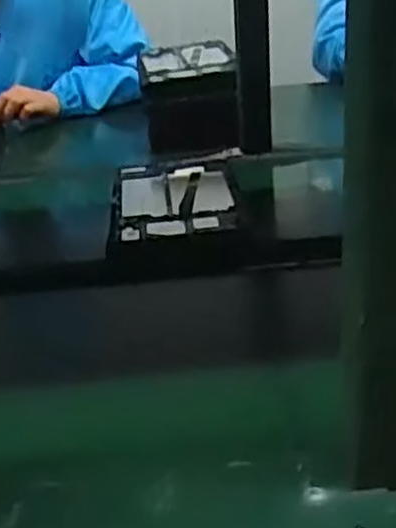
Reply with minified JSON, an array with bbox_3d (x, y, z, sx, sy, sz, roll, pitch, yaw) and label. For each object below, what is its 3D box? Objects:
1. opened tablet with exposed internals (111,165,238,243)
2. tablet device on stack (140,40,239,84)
[{"bbox_3d":[-0.030,-0.082,0.901,0.136,0.017,0.228,-4,28,-2],"label":"opened tablet with exposed internals"},{"bbox_3d":[-0.016,-0.319,1.186,0.142,0.022,0.200,-4,28,-2],"label":"tablet device on stack"}]

